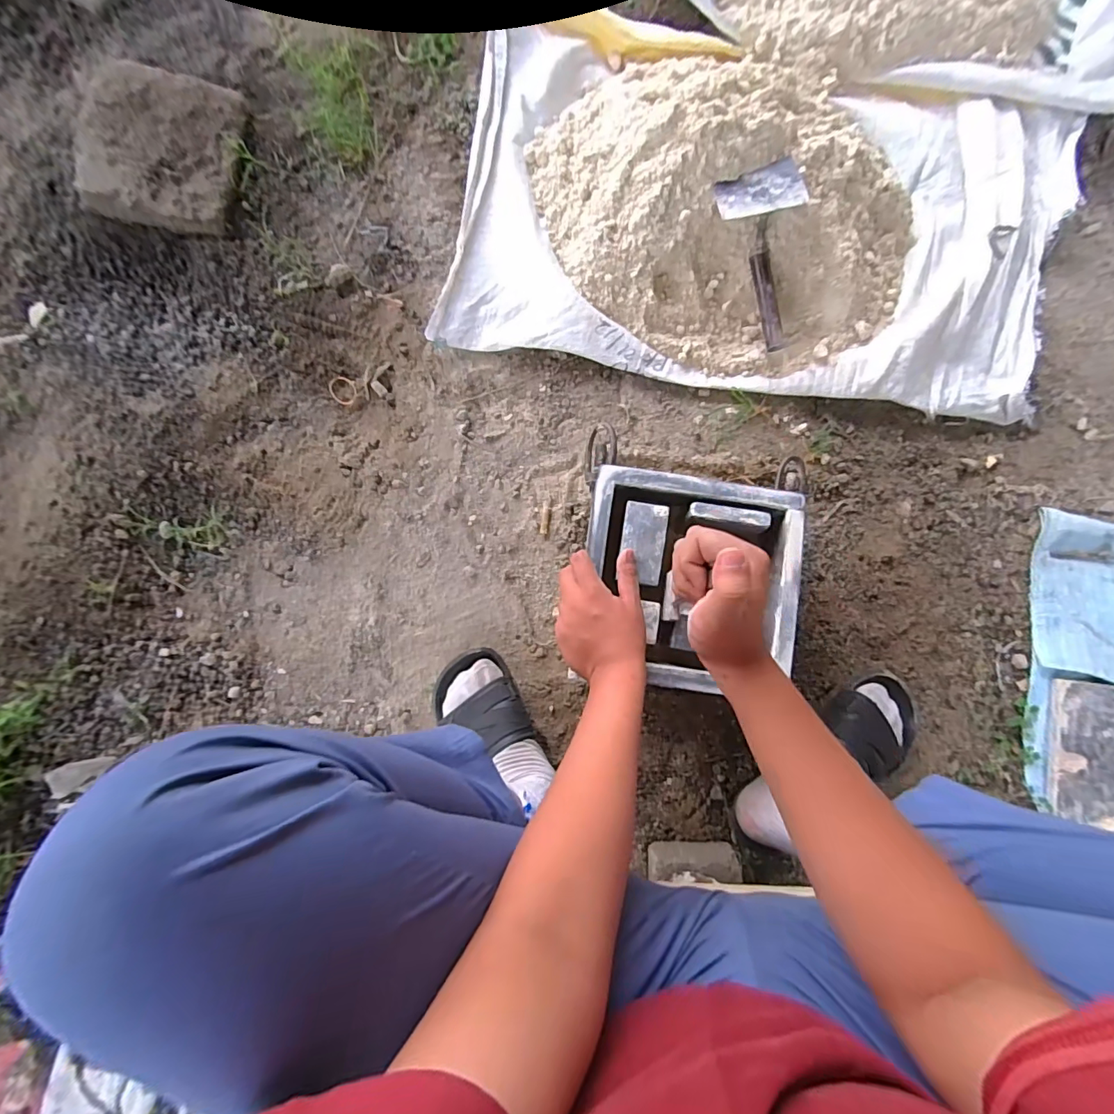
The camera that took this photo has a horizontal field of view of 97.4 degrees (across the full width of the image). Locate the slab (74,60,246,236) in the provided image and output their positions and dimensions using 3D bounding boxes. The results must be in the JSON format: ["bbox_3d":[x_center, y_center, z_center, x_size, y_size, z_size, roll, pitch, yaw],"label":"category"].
[{"bbox_3d":[-0.550,-0.562,0.672,0.217,0.050,0.204,9,83,-1],"label":"slab"}]

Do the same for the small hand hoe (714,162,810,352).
[{"bbox_3d":[0.274,-0.392,0.648,0.106,0.042,0.218,-11,109,0],"label":"small hand hoe"}]

